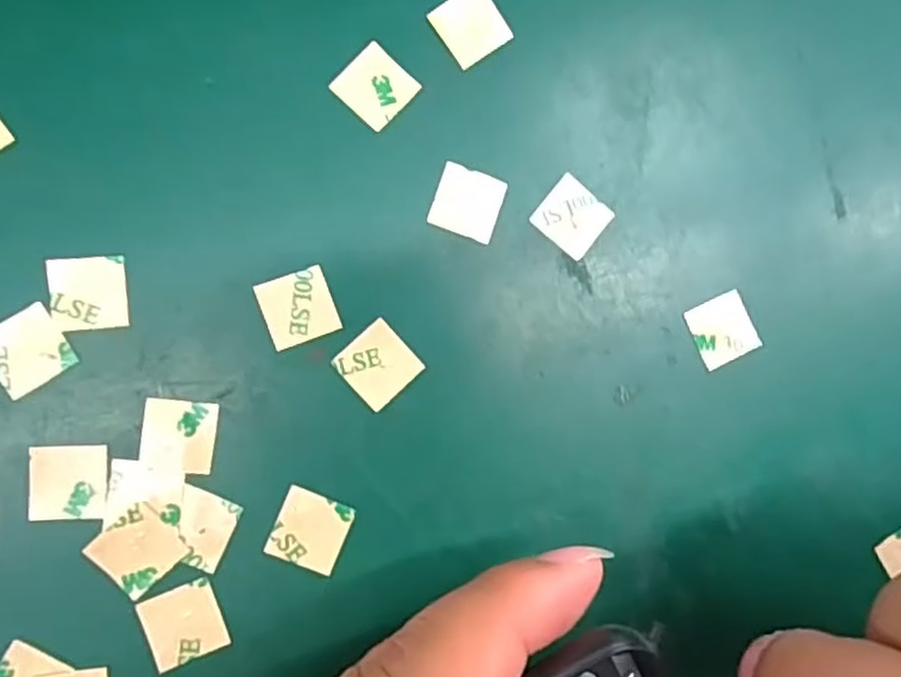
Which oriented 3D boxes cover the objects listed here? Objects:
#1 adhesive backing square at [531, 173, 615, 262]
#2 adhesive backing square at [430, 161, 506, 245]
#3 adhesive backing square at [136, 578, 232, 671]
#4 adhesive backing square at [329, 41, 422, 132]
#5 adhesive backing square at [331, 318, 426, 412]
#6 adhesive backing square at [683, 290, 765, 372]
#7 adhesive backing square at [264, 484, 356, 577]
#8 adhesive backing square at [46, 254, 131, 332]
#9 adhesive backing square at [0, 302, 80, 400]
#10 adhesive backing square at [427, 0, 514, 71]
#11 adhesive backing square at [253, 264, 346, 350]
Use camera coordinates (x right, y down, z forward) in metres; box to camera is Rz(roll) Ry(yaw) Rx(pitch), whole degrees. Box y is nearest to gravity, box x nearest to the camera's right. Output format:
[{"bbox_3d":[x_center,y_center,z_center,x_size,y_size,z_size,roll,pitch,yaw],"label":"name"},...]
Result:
[{"bbox_3d":[0.029,-0.029,0.167,0.015,0.004,0.015,39,82,-4],"label":"adhesive backing square"},{"bbox_3d":[0.004,-0.032,0.165,0.015,0.004,0.016,20,84,-8],"label":"adhesive backing square"},{"bbox_3d":[-0.056,0.060,0.150,0.015,0.004,0.015,-20,88,-10],"label":"adhesive backing square"},{"bbox_3d":[-0.017,-0.058,0.163,0.015,0.004,0.016,42,81,-6],"label":"adhesive backing square"},{"bbox_3d":[-0.016,0.006,0.160,0.015,0.004,0.015,-43,94,-11],"label":"adhesive backing square"},{"bbox_3d":[0.066,-0.002,0.173,0.016,0.004,0.015,-25,90,-7],"label":"adhesive backing square"},{"bbox_3d":[-0.031,0.042,0.156,0.015,0.004,0.015,23,85,-8],"label":"adhesive backing square"},{"bbox_3d":[-0.077,-0.010,0.152,0.015,0.004,0.015,-6,89,-13],"label":"adhesive backing square"},{"bbox_3d":[-0.089,0.003,0.149,0.015,0.004,0.015,-33,94,-8],"label":"adhesive backing square"},{"bbox_3d":[0.005,-0.074,0.166,0.015,0.004,0.015,-35,92,-9],"label":"adhesive backing square"},{"bbox_3d":[-0.034,-0.007,0.158,0.015,0.004,0.015,-21,91,-13],"label":"adhesive backing square"}]

